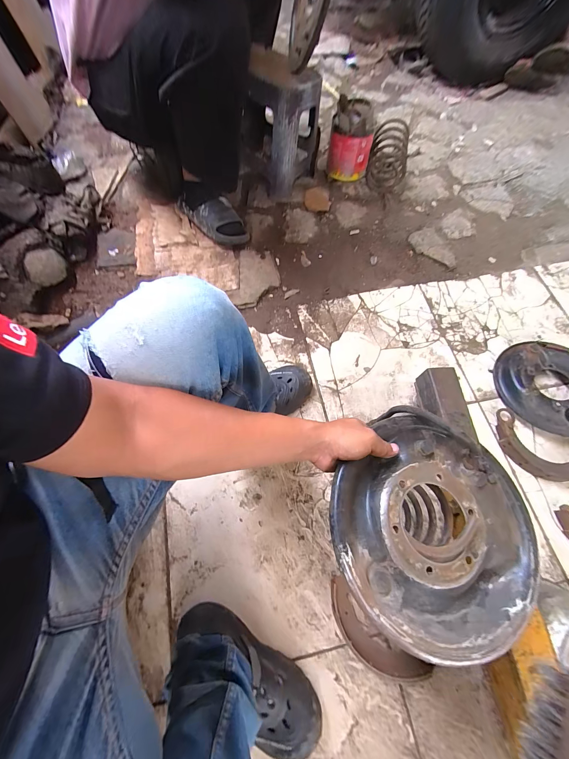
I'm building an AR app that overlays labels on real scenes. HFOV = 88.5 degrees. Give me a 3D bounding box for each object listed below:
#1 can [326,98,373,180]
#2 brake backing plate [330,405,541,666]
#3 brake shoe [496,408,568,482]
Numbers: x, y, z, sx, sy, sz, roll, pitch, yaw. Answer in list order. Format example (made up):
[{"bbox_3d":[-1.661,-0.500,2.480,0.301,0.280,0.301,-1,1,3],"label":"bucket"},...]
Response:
[{"bbox_3d":[0.237,-0.851,1.051,0.146,0.202,0.160,7,66,4],"label":"can"},{"bbox_3d":[0.186,0.182,0.365,0.249,0.054,0.249,0,66,1],"label":"brake backing plate"},{"bbox_3d":[0.621,0.174,0.706,0.222,0.037,0.117,31,70,14],"label":"brake shoe"}]

